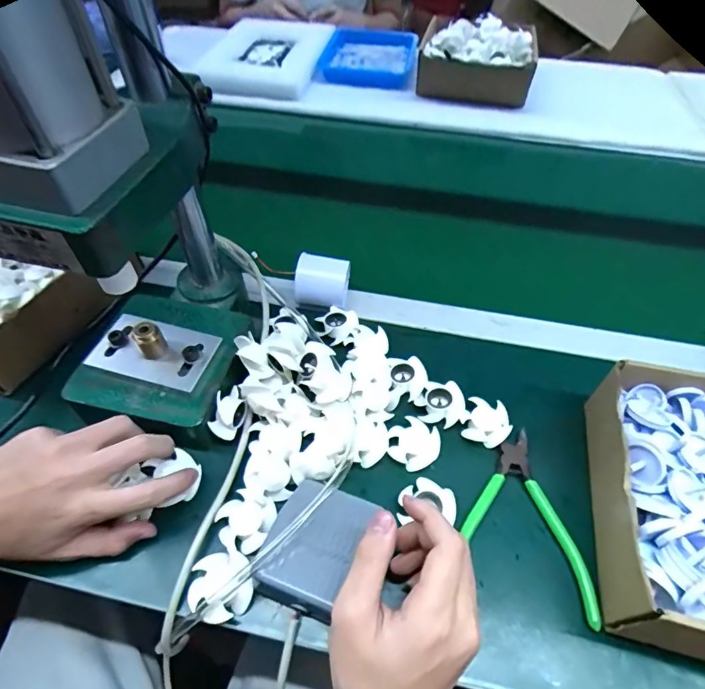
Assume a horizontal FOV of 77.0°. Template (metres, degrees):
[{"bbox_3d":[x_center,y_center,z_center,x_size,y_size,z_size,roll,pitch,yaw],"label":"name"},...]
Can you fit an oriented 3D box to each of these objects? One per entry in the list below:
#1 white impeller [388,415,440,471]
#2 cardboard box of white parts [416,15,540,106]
[{"bbox_3d":[0.053,0.086,0.383,0.042,0.010,0.041,32,57,21],"label":"white impeller"},{"bbox_3d":[0.223,-0.525,0.813,0.192,0.088,0.171,8,52,4],"label":"cardboard box of white parts"}]

